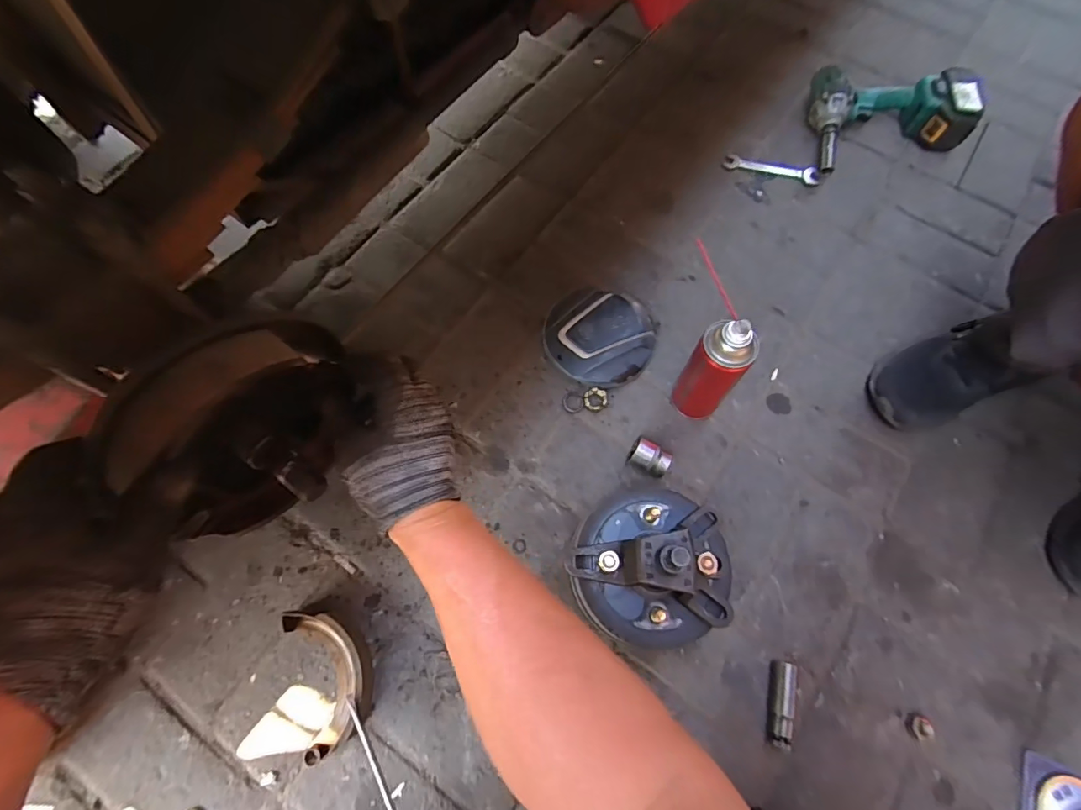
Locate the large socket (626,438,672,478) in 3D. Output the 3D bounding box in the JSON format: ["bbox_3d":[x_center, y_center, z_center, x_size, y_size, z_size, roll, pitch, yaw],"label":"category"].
[{"bbox_3d":[0.135,0.067,0.589,0.049,0.039,0.036,25,70,8],"label":"large socket"}]

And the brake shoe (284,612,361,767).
[{"bbox_3d":[-0.213,0.273,0.481,0.067,0.033,0.136,-18,70,-9],"label":"brake shoe"}]

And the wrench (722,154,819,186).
[{"bbox_3d":[0.375,-0.385,0.772,0.152,0.005,0.034,9,68,2],"label":"wrench"}]

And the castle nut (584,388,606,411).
[{"bbox_3d":[0.070,-0.008,0.614,0.028,0.016,0.029,1,68,-2],"label":"castle nut"}]

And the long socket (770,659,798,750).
[{"bbox_3d":[0.253,0.311,0.495,0.020,0.020,0.079,11,68,2],"label":"long socket"}]

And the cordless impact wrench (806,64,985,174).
[{"bbox_3d":[0.571,-0.479,0.780,0.238,0.082,0.178,-3,69,-3],"label":"cordless impact wrench"}]

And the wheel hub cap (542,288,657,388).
[{"bbox_3d":[0.080,-0.092,0.638,0.146,0.034,0.134,1,68,-2],"label":"wheel hub cap"}]

